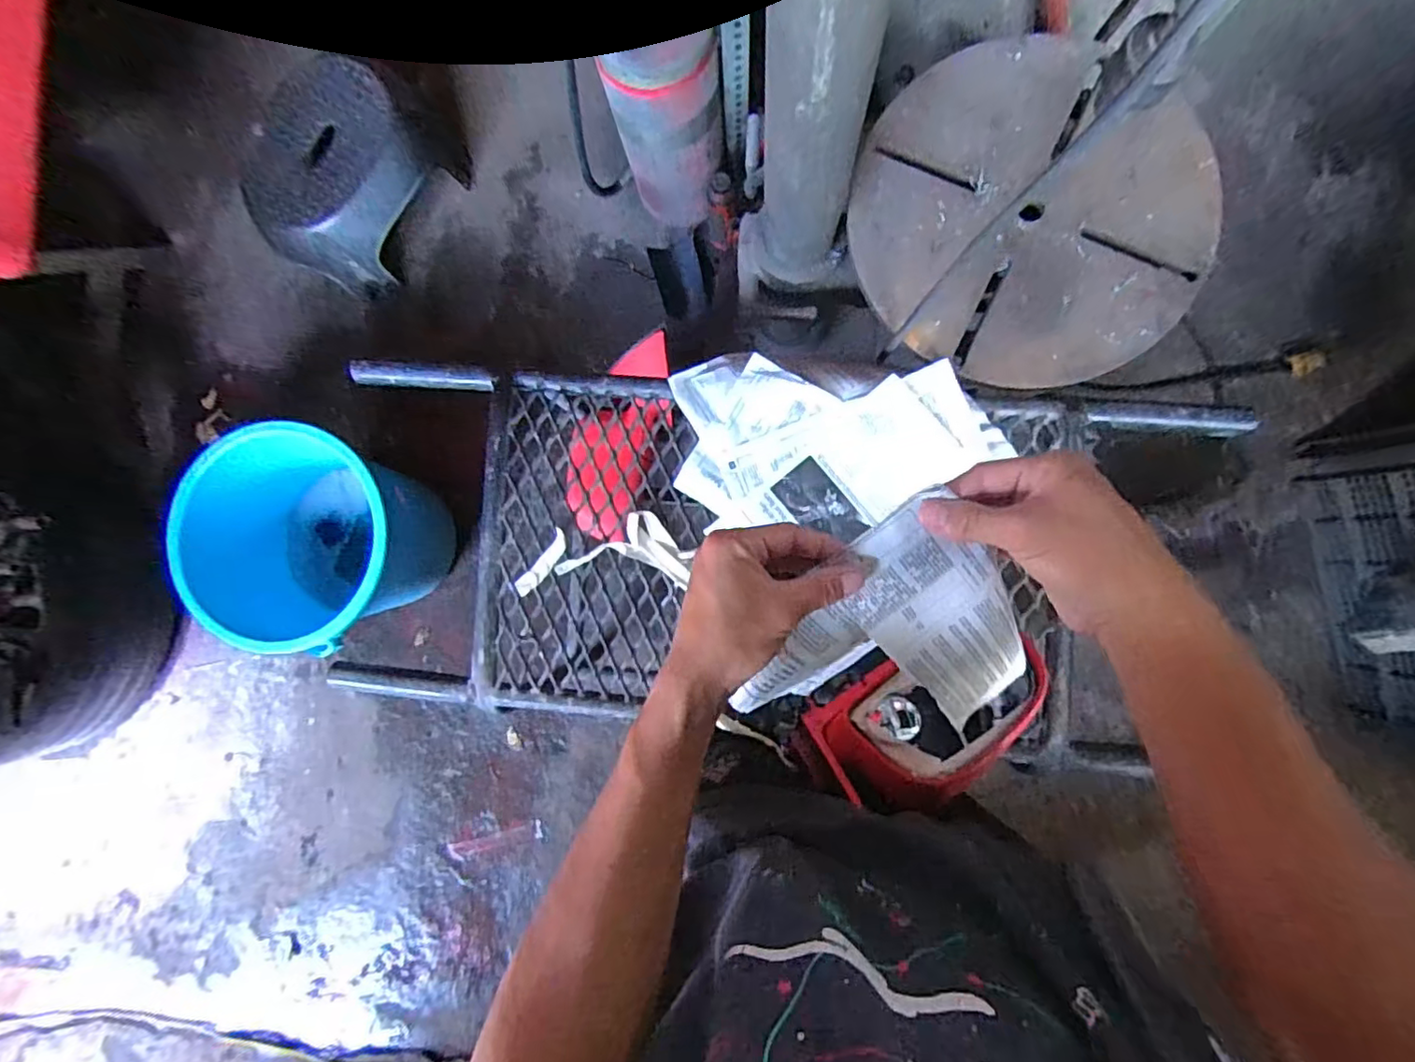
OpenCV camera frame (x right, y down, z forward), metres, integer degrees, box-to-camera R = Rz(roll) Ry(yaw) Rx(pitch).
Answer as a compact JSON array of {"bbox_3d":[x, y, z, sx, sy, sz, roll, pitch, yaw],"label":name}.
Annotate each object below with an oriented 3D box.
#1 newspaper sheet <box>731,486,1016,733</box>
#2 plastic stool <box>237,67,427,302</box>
[{"bbox_3d":[0.121,0.051,0.373,0.173,0.040,0.144,7,117,-8],"label":"newspaper sheet"},{"bbox_3d":[-0.683,-0.653,1.158,0.247,0.174,0.334,21,90,6],"label":"plastic stool"}]

